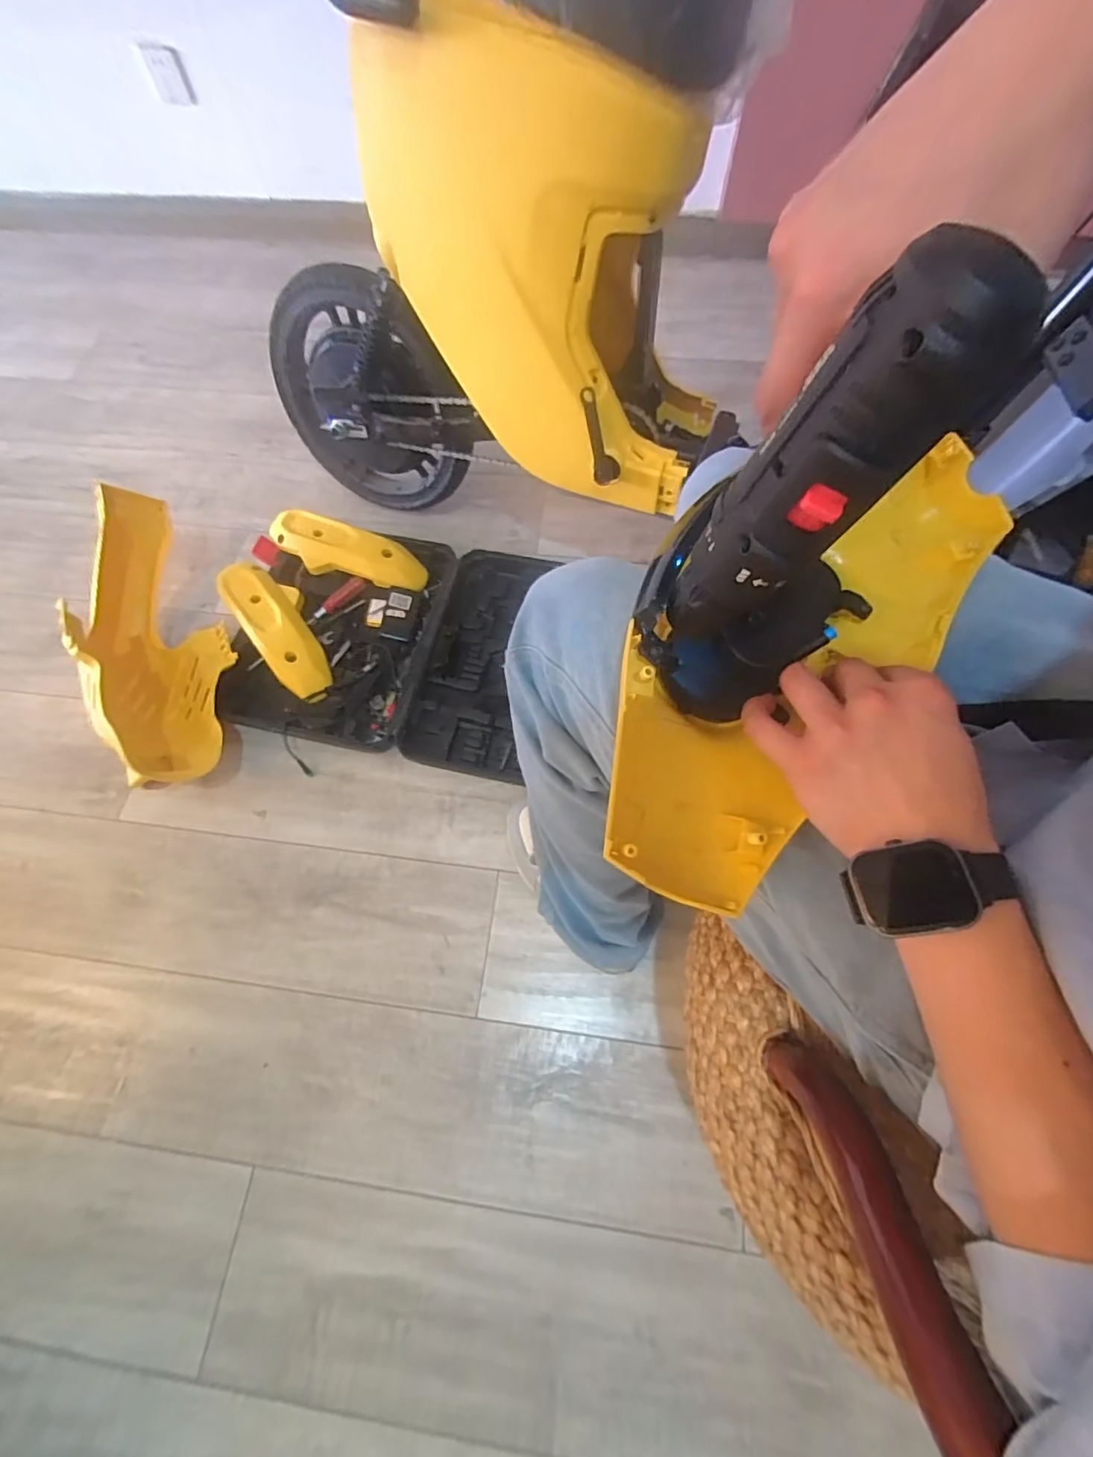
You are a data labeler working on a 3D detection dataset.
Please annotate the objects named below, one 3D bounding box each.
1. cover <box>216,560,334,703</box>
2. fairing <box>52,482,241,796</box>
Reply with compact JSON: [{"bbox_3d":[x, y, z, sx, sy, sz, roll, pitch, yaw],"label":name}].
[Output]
[{"bbox_3d":[-0.460,-0.180,0.940,0.108,0.055,0.303,-36,69,-14],"label":"cover"},{"bbox_3d":[-0.647,-0.143,0.842,0.216,0.192,0.496,-18,81,-7],"label":"fairing"}]

